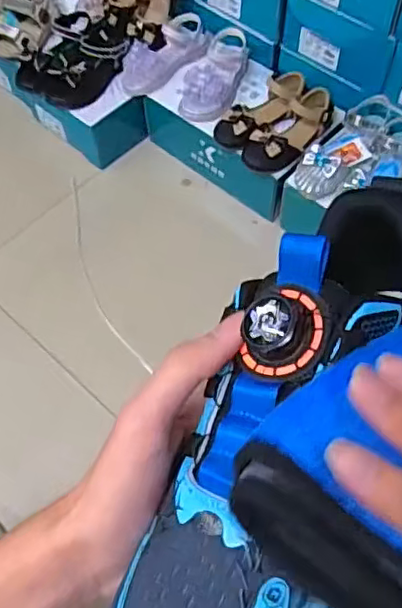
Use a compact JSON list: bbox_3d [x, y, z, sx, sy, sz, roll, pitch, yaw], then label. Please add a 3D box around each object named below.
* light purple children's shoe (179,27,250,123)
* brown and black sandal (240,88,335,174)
[{"bbox_3d":[0.022,-0.413,1.097,0.089,0.073,0.170,15,62,11],"label":"light purple children's shoe"},{"bbox_3d":[0.152,-0.290,1.021,0.084,0.060,0.166,38,68,22],"label":"brown and black sandal"}]

